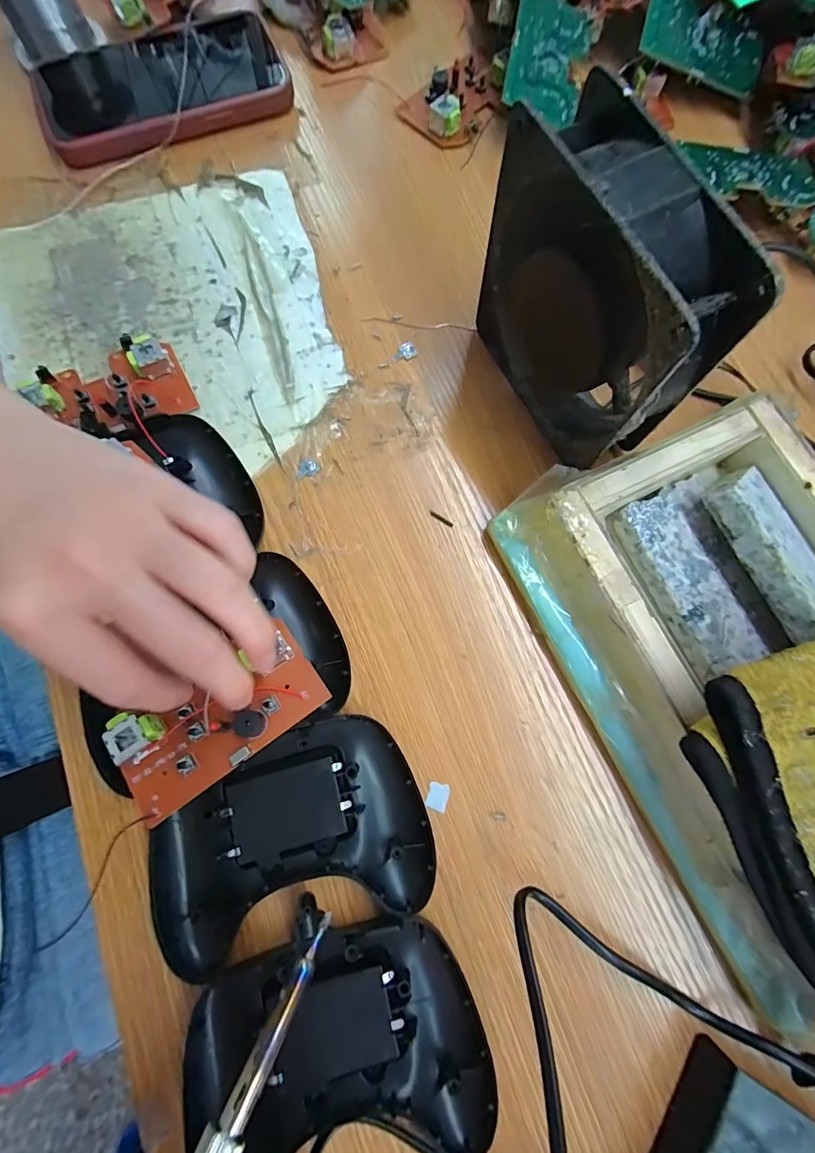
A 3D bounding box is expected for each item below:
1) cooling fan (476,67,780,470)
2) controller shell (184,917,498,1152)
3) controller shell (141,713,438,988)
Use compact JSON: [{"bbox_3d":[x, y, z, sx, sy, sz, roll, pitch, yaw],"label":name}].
[{"bbox_3d":[0.085,-0.124,0.213,0.042,0.116,0.120,-26,79,-7],"label":"cooling fan"},{"bbox_3d":[-0.028,0.202,0.192,0.115,0.026,0.087,-16,78,-5],"label":"controller shell"},{"bbox_3d":[-0.055,0.123,0.212,0.122,0.023,0.086,-21,79,-6],"label":"controller shell"}]

